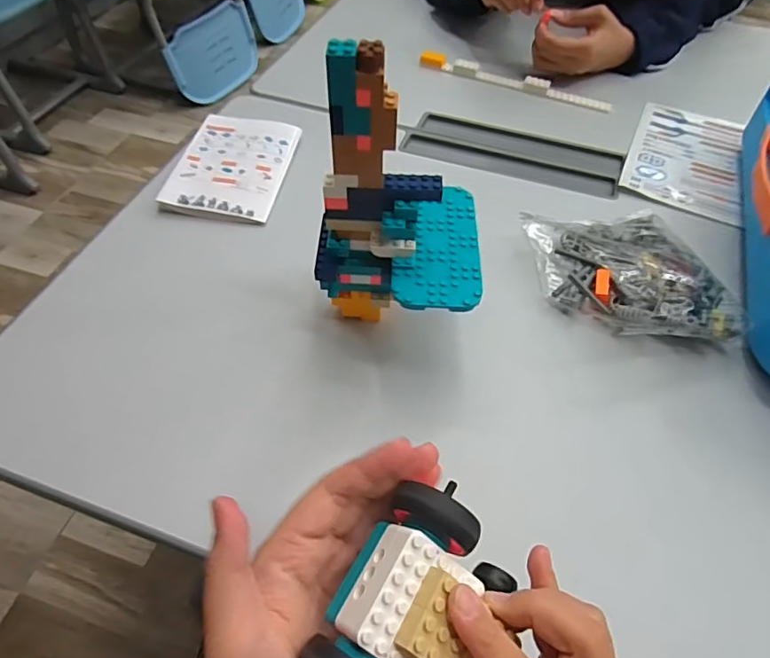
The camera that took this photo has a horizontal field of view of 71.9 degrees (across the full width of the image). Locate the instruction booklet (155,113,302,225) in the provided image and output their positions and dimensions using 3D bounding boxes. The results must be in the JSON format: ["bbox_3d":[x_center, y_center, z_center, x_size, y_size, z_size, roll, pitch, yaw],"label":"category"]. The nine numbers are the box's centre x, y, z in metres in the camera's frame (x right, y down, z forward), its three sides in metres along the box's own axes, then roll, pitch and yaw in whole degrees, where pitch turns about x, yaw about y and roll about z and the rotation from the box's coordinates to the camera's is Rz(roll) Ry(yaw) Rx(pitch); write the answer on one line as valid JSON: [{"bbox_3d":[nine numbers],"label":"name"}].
[{"bbox_3d":[-0.158,-0.173,0.559,0.110,0.008,0.149,11,59,1],"label":"instruction booklet"}]

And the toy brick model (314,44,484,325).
[{"bbox_3d":[0.012,-0.083,0.370,0.115,0.210,0.118,3,52,0],"label":"toy brick model"}]

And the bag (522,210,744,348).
[{"bbox_3d":[0.214,-0.049,0.474,0.150,0.031,0.150,-4,53,-5],"label":"bag"}]

